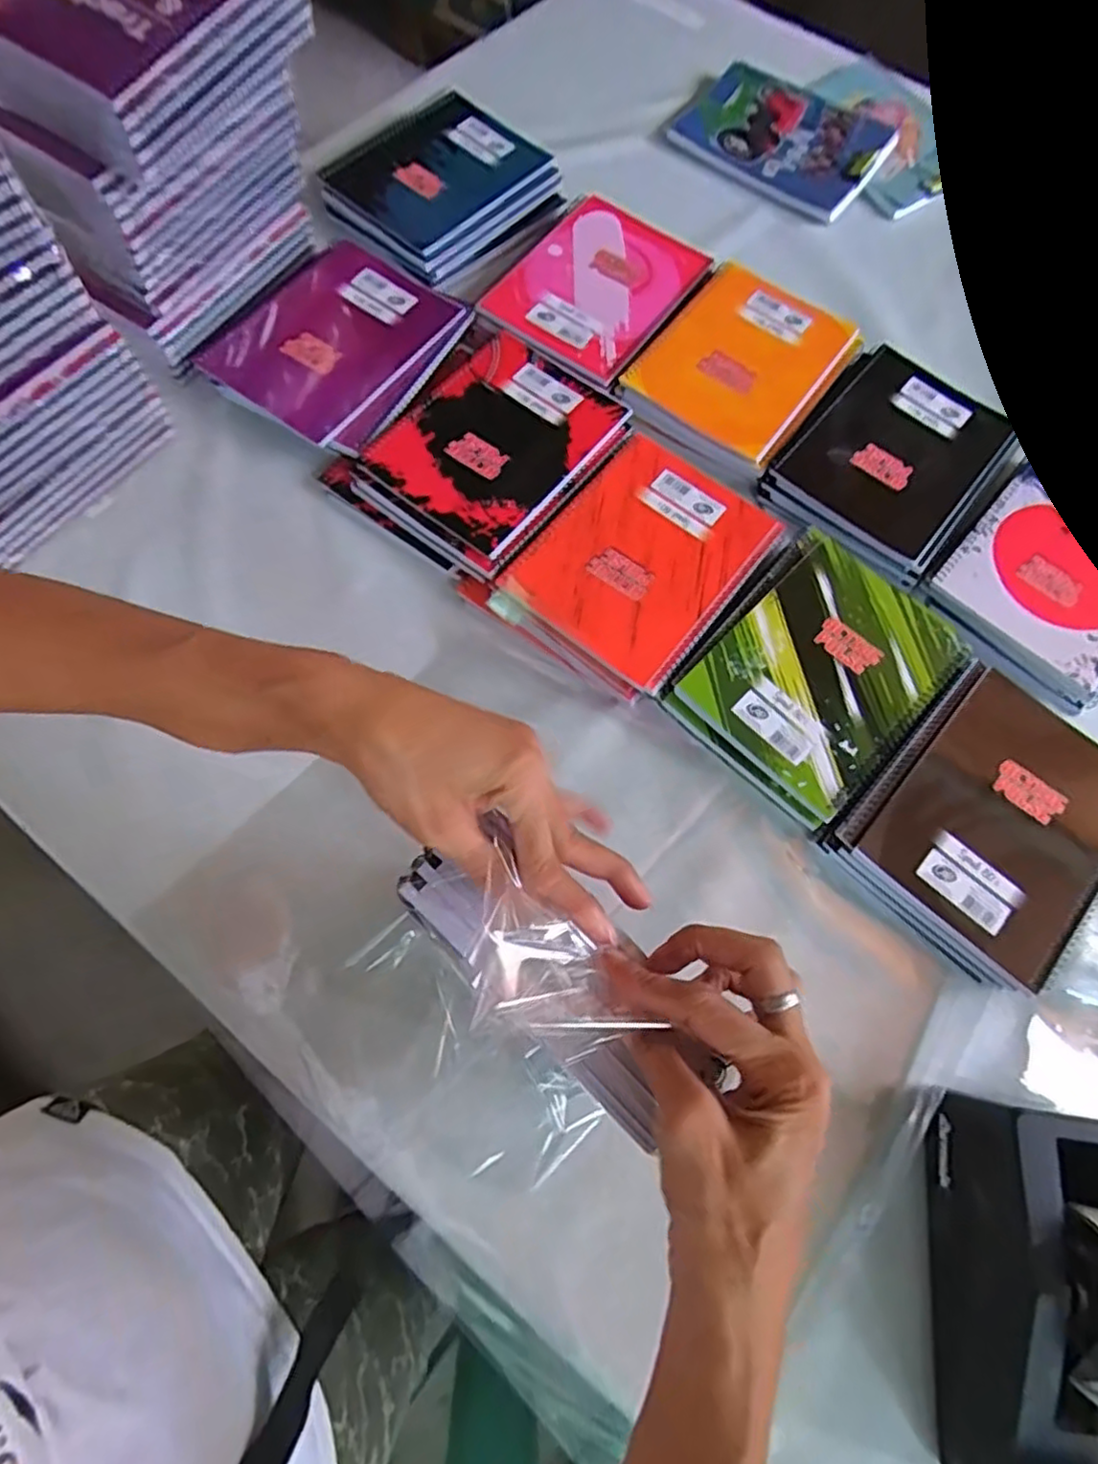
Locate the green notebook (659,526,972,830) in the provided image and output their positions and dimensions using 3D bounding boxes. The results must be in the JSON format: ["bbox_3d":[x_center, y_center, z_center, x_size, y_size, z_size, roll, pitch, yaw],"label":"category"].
[{"bbox_3d":[0.217,-0.051,0.529,0.155,0.017,0.210,41,76,11],"label":"green notebook"}]

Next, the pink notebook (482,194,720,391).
[{"bbox_3d":[0.050,-0.438,0.655,0.154,0.012,0.210,34,72,9],"label":"pink notebook"}]

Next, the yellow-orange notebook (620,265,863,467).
[{"bbox_3d":[0.186,-0.351,0.626,0.156,0.007,0.199,35,75,9],"label":"yellow-orange notebook"}]

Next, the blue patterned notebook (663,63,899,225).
[{"bbox_3d":[0.263,-0.677,0.764,0.221,0.019,0.160,31,71,8],"label":"blue patterned notebook"}]

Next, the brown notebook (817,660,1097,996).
[{"bbox_3d":[0.333,0.060,0.497,0.165,0.017,0.209,42,76,11],"label":"brown notebook"}]

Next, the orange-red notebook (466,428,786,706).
[{"bbox_3d":[0.067,-0.140,0.549,0.163,0.027,0.211,37,75,10],"label":"orange-red notebook"}]

